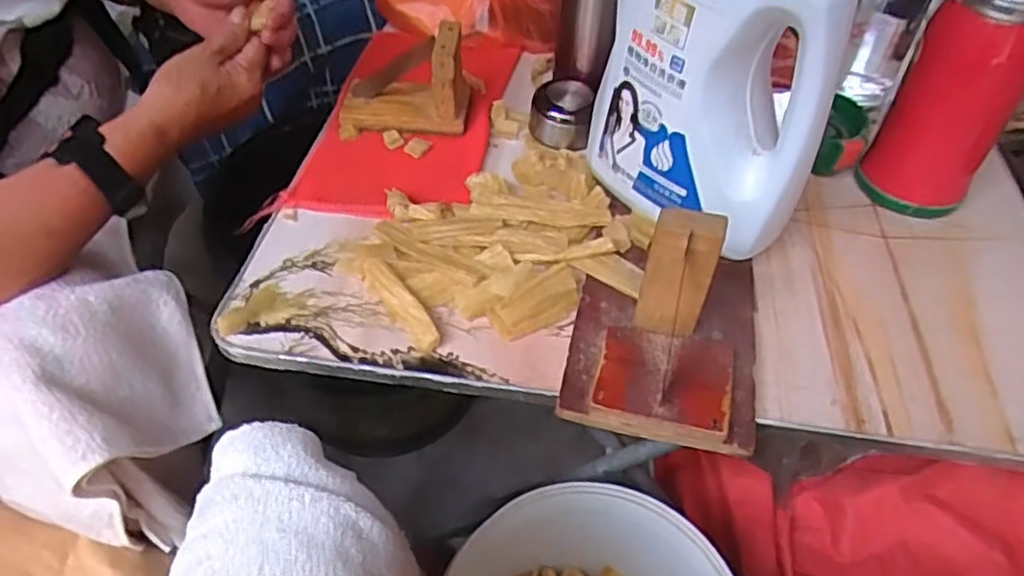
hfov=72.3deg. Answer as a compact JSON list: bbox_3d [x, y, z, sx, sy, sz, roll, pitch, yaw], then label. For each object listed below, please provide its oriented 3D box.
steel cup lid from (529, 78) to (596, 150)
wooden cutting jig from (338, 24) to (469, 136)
[{"bbox_3d":[0.044,-0.156,0.624,0.054,0.042,0.055,1,49,-2],"label":"steel cup lid"},{"bbox_3d":[-0.095,-0.189,0.619,0.111,0.075,0.070,4,49,1],"label":"wooden cutting jig"}]

